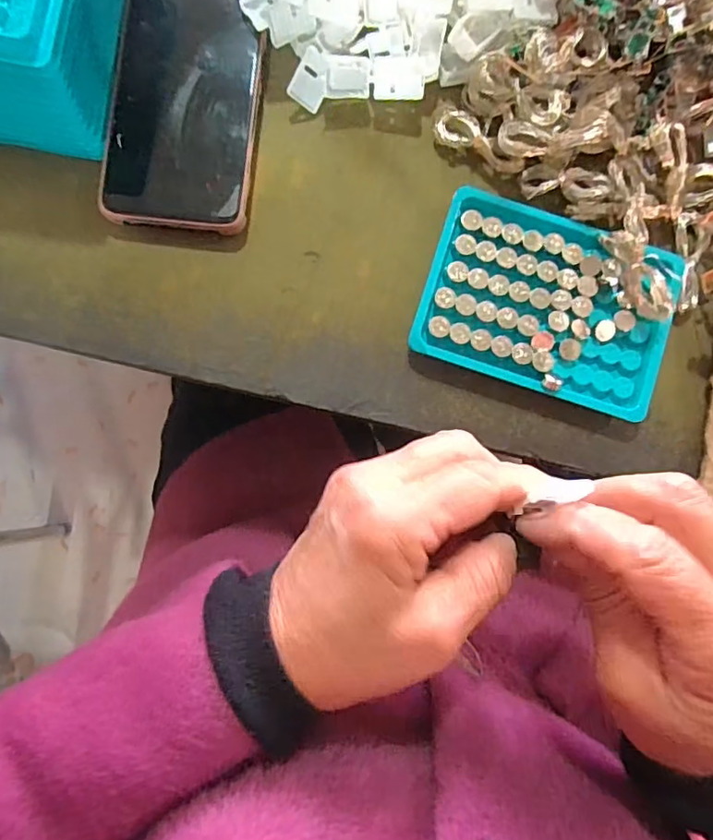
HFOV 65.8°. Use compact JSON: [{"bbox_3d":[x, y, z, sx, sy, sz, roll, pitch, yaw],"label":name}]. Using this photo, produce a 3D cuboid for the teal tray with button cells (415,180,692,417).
[{"bbox_3d":[0.103,-0.062,0.297,0.132,0.014,0.095,18,85,-1],"label":"teal tray with button cells"}]

